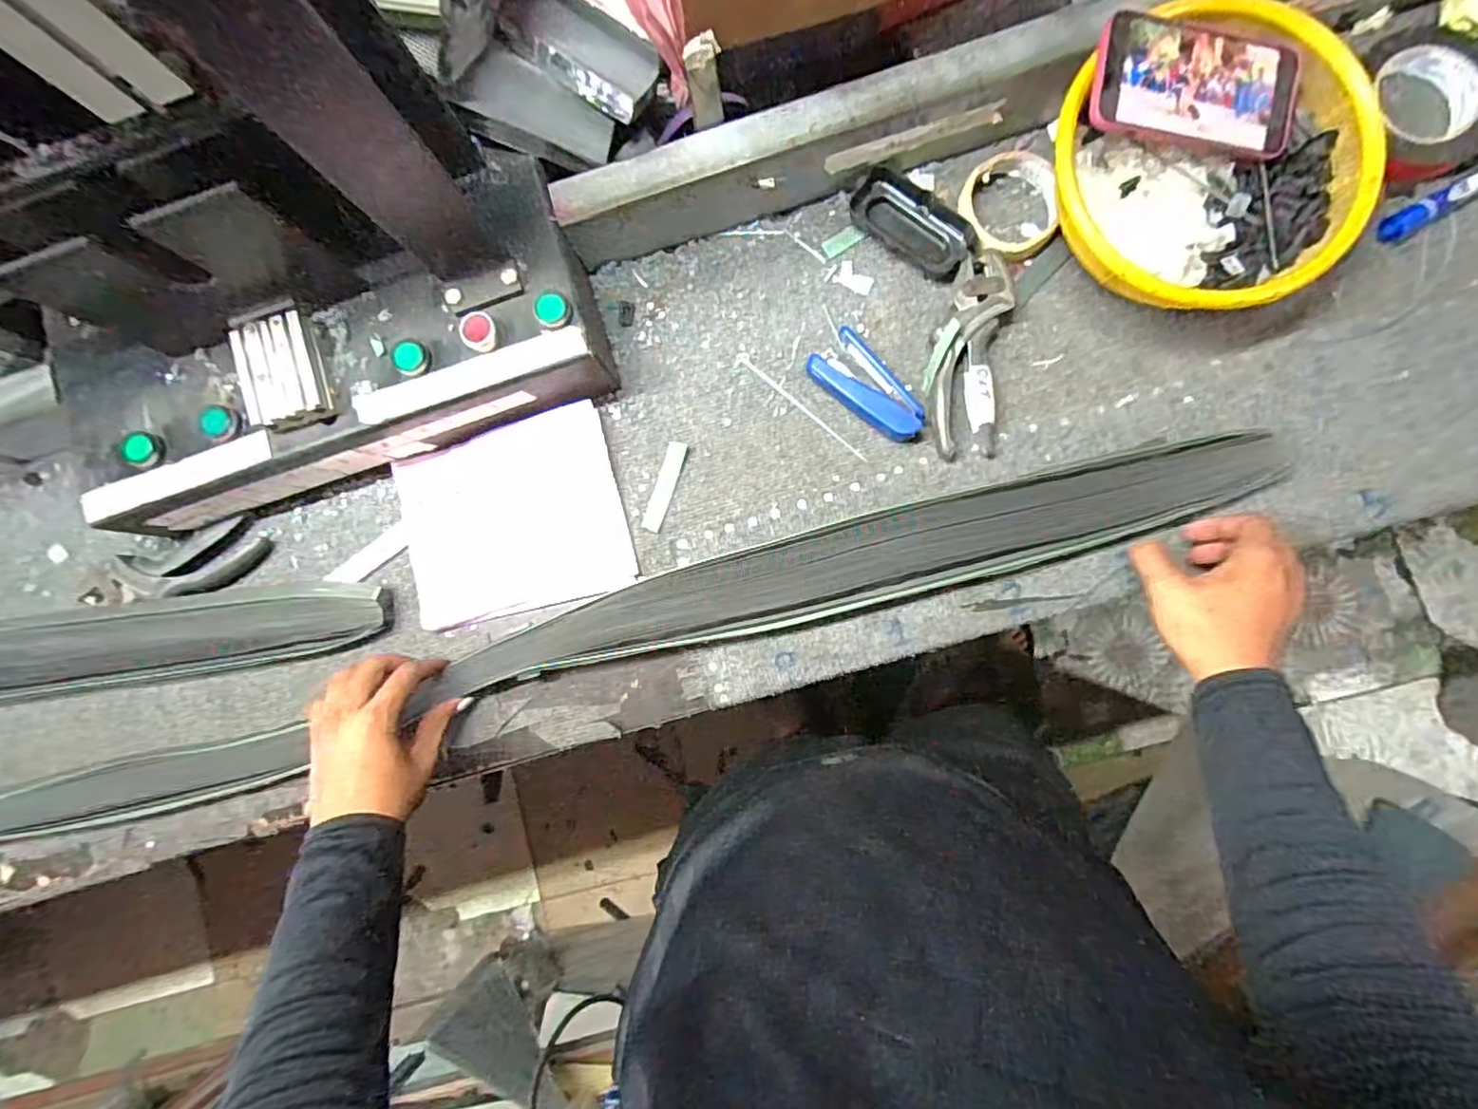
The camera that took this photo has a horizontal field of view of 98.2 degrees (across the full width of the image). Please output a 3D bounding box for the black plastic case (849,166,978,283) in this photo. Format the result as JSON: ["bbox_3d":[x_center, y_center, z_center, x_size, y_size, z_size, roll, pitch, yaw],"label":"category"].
[{"bbox_3d":[0.155,-0.294,0.570,0.116,0.020,0.055,36,91,7],"label":"black plastic case"}]

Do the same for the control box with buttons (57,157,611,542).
[{"bbox_3d":[-0.352,-0.163,0.558,0.455,0.113,0.176,-17,85,5],"label":"control box with buttons"}]

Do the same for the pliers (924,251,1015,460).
[{"bbox_3d":[0.197,-0.173,0.551,0.061,0.022,0.173,6,87,6],"label":"pliers"}]

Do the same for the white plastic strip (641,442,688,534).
[{"bbox_3d":[-0.066,-0.061,0.577,0.017,0.005,0.083,18,88,0],"label":"white plastic strip"}]

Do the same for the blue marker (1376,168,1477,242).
[{"bbox_3d":[0.587,-0.295,0.522,0.125,0.018,0.019,-29,84,4],"label":"blue marker"}]

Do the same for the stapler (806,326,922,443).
[{"bbox_3d":[0.117,-0.147,0.559,0.110,0.020,0.053,40,92,7],"label":"stapler"}]

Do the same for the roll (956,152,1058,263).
[{"bbox_3d":[0.234,-0.301,0.555,0.083,0.016,0.089,0,87,6],"label":"roll"}]

